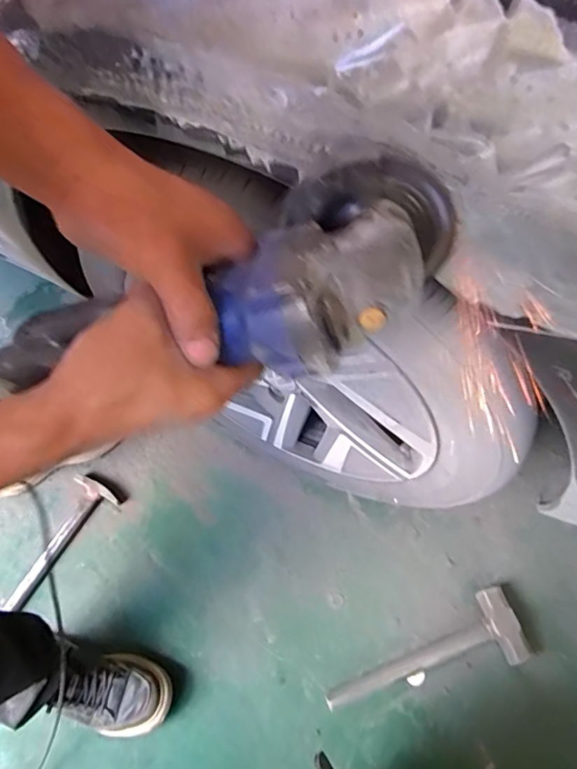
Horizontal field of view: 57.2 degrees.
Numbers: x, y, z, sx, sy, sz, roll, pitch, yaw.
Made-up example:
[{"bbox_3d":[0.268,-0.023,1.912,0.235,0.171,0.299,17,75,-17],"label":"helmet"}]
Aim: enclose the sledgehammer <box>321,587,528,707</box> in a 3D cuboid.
[{"bbox_3d":[0.208,0.419,0.814,0.323,0.040,0.107,-20,63,-6],"label":"sledgehammer"}]

